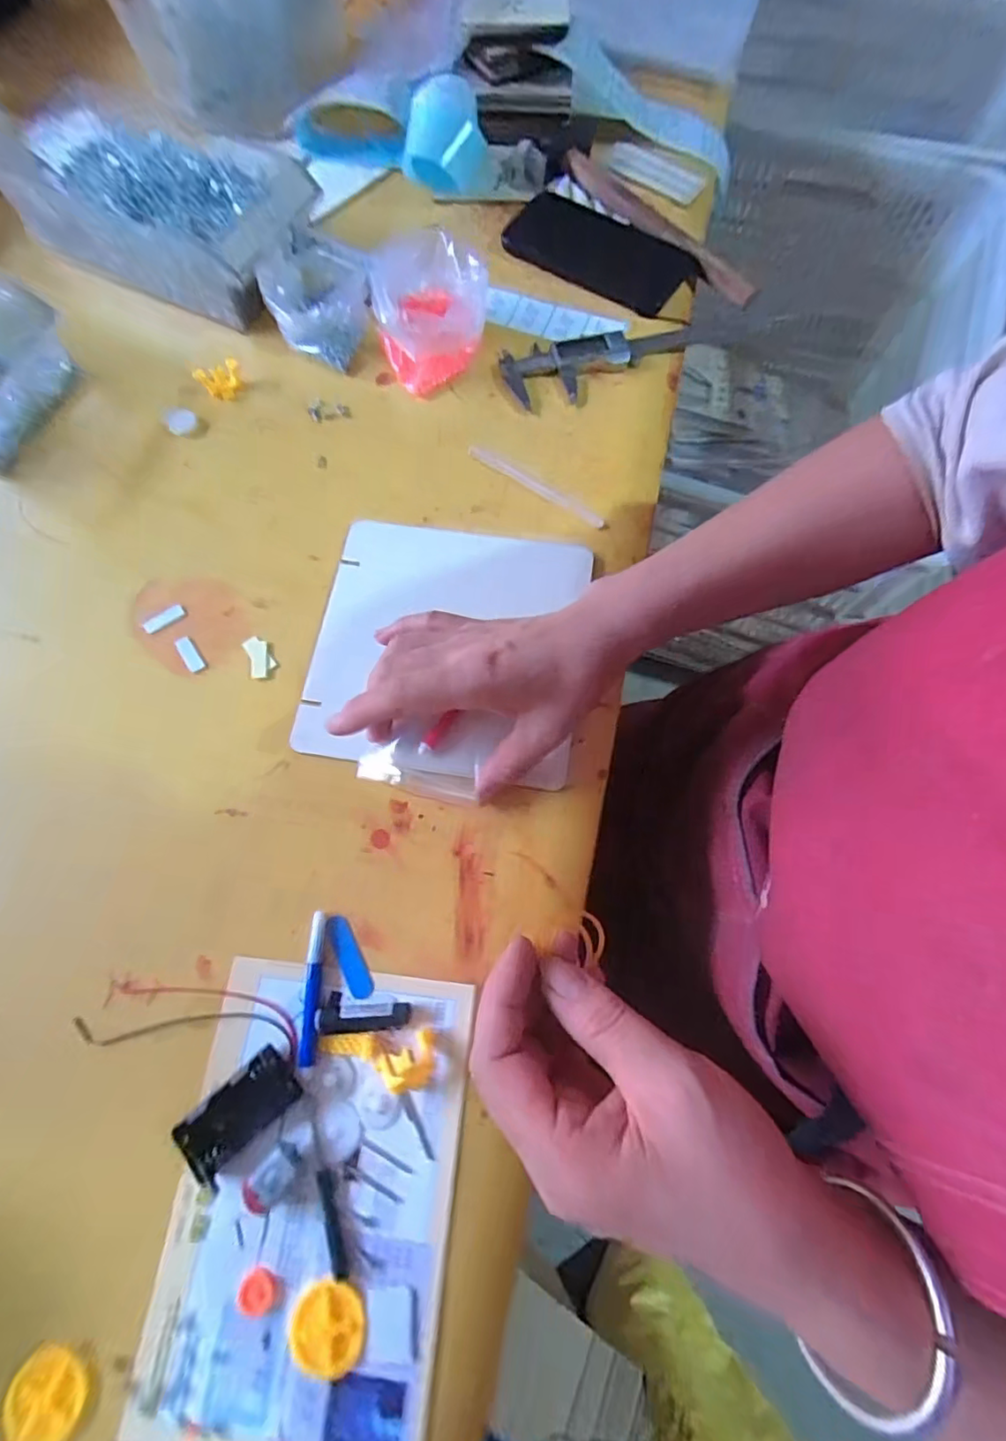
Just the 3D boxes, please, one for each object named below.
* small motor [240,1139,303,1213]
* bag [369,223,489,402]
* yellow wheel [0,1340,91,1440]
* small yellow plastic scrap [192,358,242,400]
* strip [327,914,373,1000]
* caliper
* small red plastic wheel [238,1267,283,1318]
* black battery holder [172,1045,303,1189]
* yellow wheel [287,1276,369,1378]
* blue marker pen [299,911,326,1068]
[{"bbox_3d":[-0.114,0.226,0.276,0.017,0.017,0.028,37,75,12],"label":"small motor"},{"bbox_3d":[-0.057,-0.329,0.445,0.088,0.054,0.113,-10,71,-3],"label":"bag"},{"bbox_3d":[-0.210,0.312,0.254,0.036,0.004,0.034,0,71,0],"label":"yellow wheel"},{"bbox_3d":[-0.228,-0.274,0.449,0.034,0.017,0.021,-26,73,-8],"label":"small yellow plastic scrap"},{"bbox_3d":[-0.088,0.135,0.317,0.012,0.004,0.047,-26,73,-8],"label":"strip"},{"bbox_3d":[0.114,-0.311,0.460,0.232,0.011,0.060,-21,72,-7],"label":"caliper"},{"bbox_3d":[-0.117,0.275,0.266,0.019,0.004,0.018,0,71,0],"label":"small red plastic wheel"},{"bbox_3d":[-0.136,0.202,0.287,0.059,0.013,0.032,-42,76,-13],"label":"black battery holder"},{"bbox_3d":[-0.082,0.287,0.263,0.035,0.005,0.035,0,71,0],"label":"yellow wheel"},{"bbox_3d":[-0.105,0.147,0.309,0.008,0.008,0.077,-2,71,-1],"label":"blue marker pen"}]

